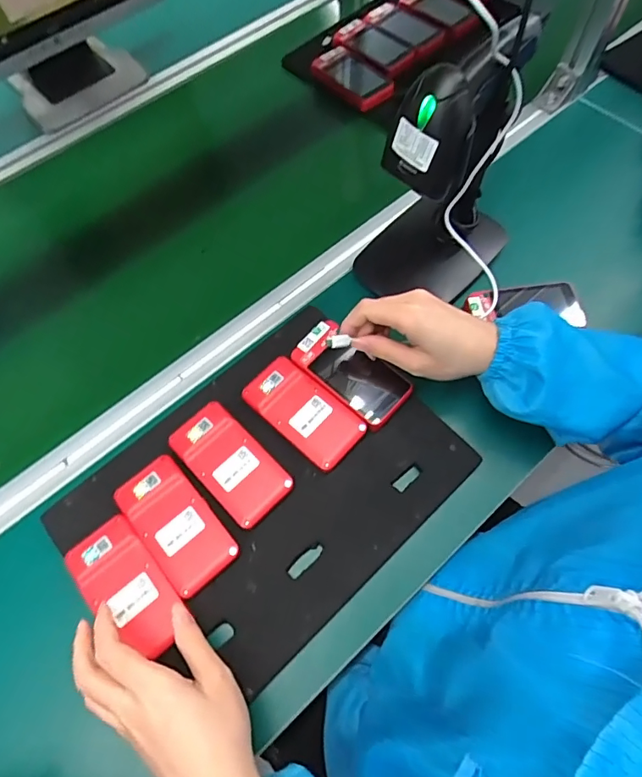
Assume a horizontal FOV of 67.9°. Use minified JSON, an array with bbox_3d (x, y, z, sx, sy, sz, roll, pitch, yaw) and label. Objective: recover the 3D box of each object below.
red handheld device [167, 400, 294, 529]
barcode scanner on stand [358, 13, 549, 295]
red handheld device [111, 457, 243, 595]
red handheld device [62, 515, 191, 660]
[{"bbox_3d":[-0.086,0.070,0.453,0.118,0.013,0.064,42,73,15],"label":"red handheld device"},{"bbox_3d":[0.123,-0.199,0.486,0.148,0.271,0.151,14,68,5],"label":"barcode scanner on stand"},{"bbox_3d":[-0.131,0.122,0.433,0.065,0.016,0.120,-40,73,-15],"label":"red handheld device"},{"bbox_3d":[-0.166,0.170,0.410,0.062,0.012,0.118,-39,73,-15],"label":"red handheld device"}]

